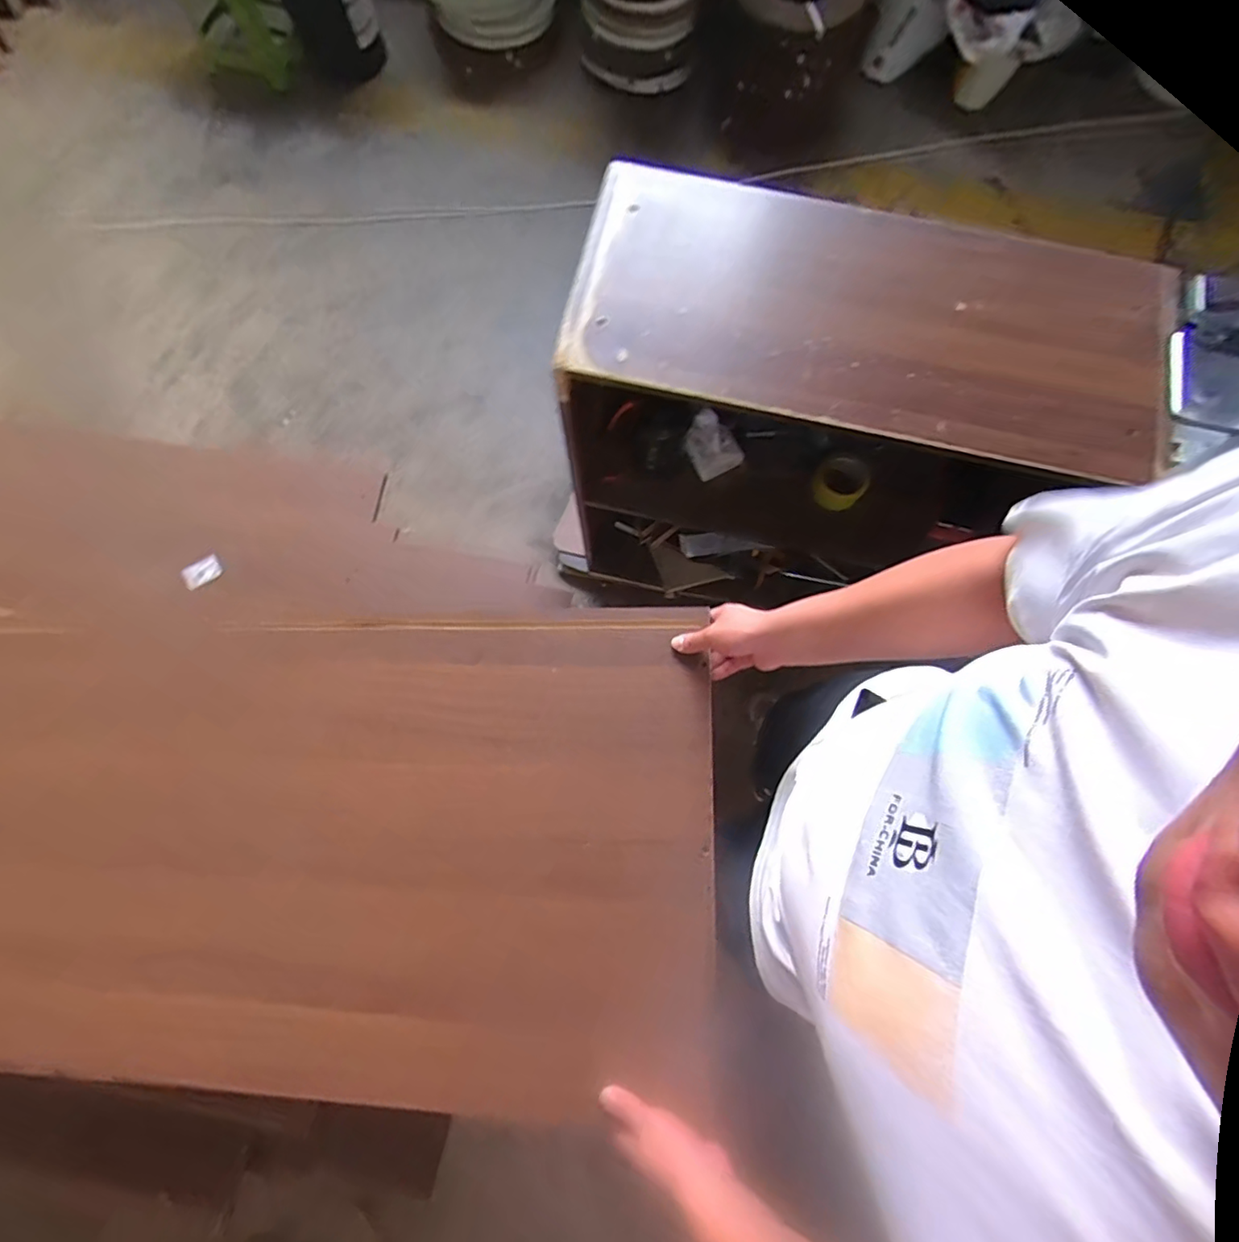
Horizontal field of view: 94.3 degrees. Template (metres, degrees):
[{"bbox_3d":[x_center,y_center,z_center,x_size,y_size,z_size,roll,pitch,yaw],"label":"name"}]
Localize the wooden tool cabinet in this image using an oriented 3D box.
[{"bbox_3d":[0.341,-0.312,1.201,0.842,0.876,0.370,9,78,1],"label":"wooden tool cabinet"}]

